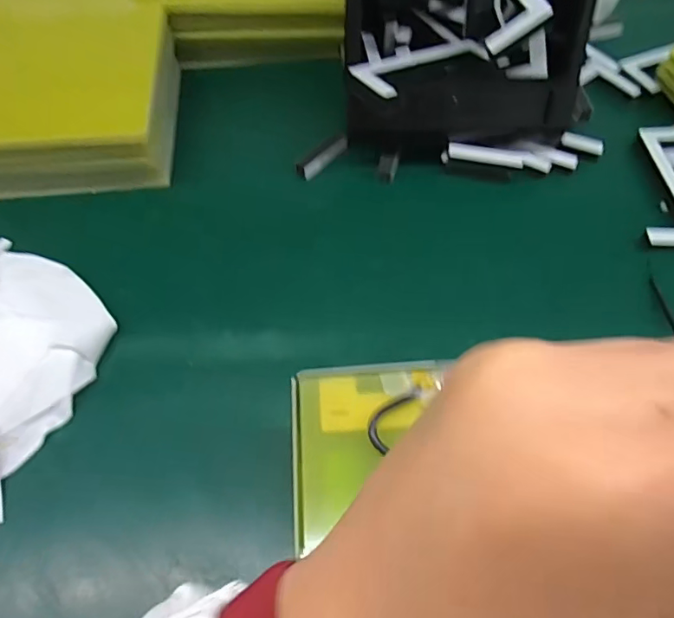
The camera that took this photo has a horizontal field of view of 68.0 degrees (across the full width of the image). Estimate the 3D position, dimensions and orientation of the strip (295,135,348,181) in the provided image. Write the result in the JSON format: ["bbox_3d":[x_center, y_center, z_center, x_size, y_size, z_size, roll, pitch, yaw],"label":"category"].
[{"bbox_3d":[-0.011,-0.112,0.369,0.044,0.010,0.010,-39,67,-7],"label":"strip"}]

